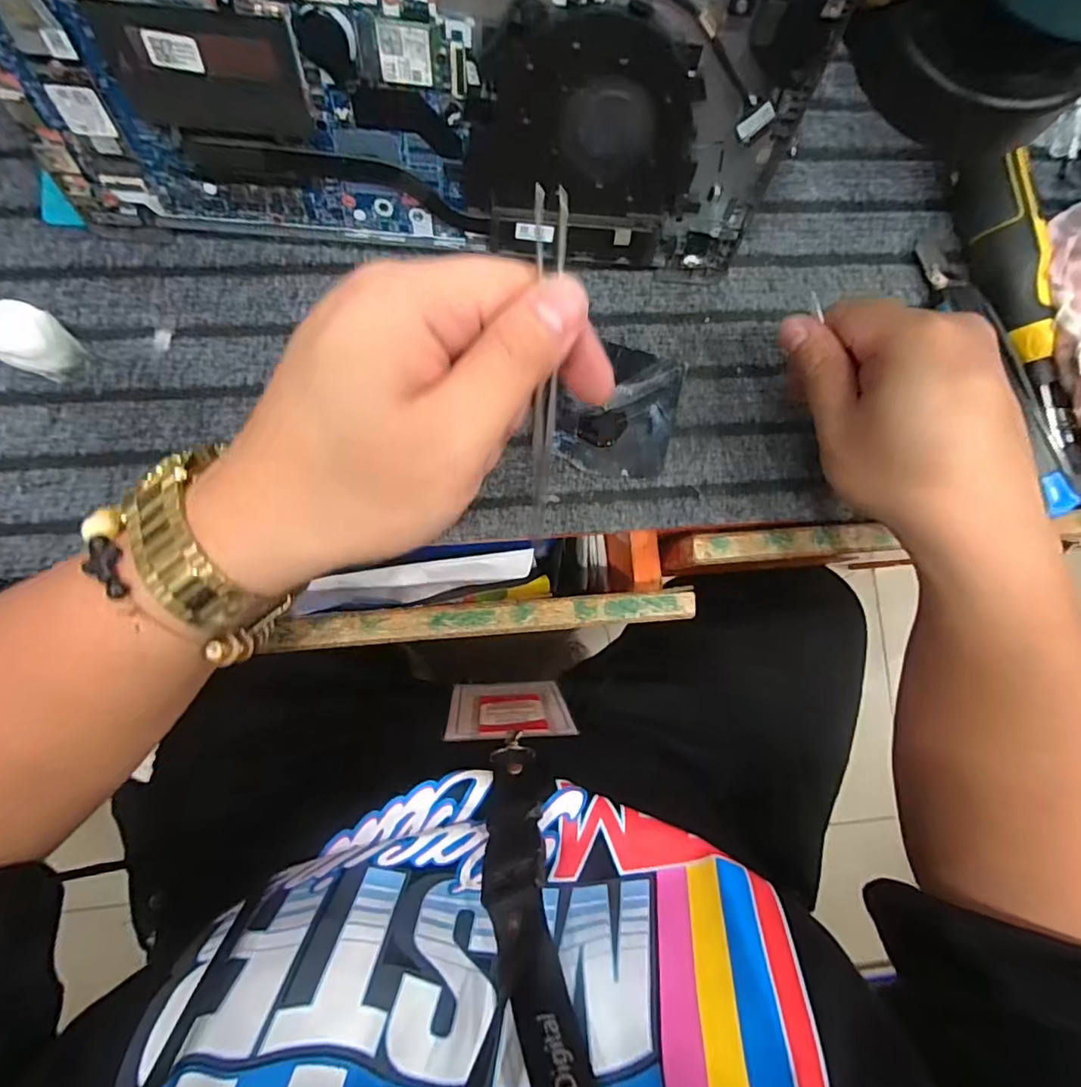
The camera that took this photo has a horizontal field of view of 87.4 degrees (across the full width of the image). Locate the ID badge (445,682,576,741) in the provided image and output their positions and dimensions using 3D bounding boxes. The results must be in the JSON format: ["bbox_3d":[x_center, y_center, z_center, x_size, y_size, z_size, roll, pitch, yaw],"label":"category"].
[{"bbox_3d":[-0.026,0.132,0.458,0.093,0.139,0.005,-1,92,-5],"label":"ID badge"}]

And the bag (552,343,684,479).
[{"bbox_3d":[0.045,-0.079,0.333,0.068,0.004,0.077,13,84,-3],"label":"bag"}]

